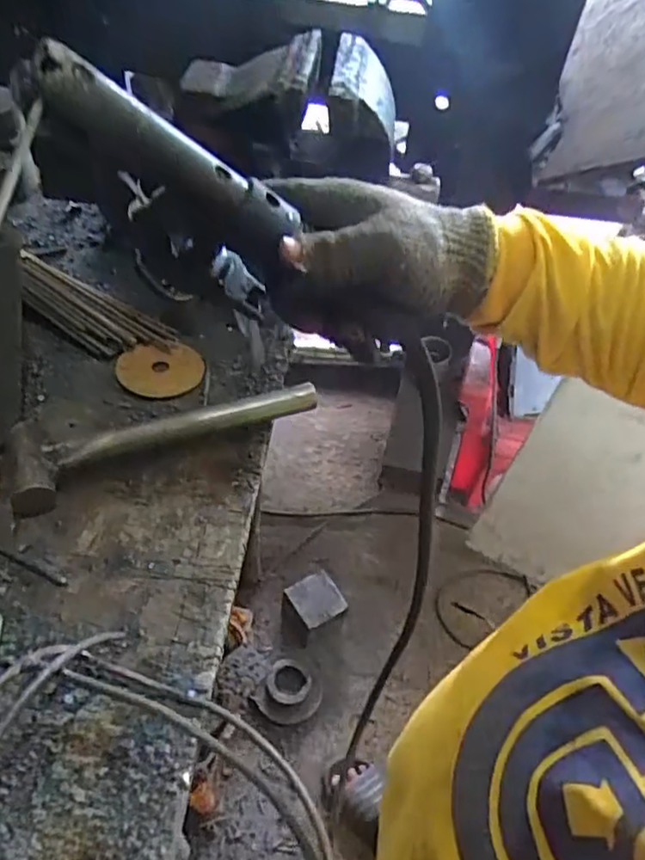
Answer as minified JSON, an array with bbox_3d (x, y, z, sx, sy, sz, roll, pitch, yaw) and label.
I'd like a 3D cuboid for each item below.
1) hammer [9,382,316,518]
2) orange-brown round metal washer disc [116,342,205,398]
[{"bbox_3d":[-0.125,-0.001,0.515,0.242,0.029,0.065,-16,52,-20],"label":"hammer"},{"bbox_3d":[-0.146,-0.054,0.575,0.075,0.007,0.064,-5,51,-14],"label":"orange-brown round metal washer disc"}]

